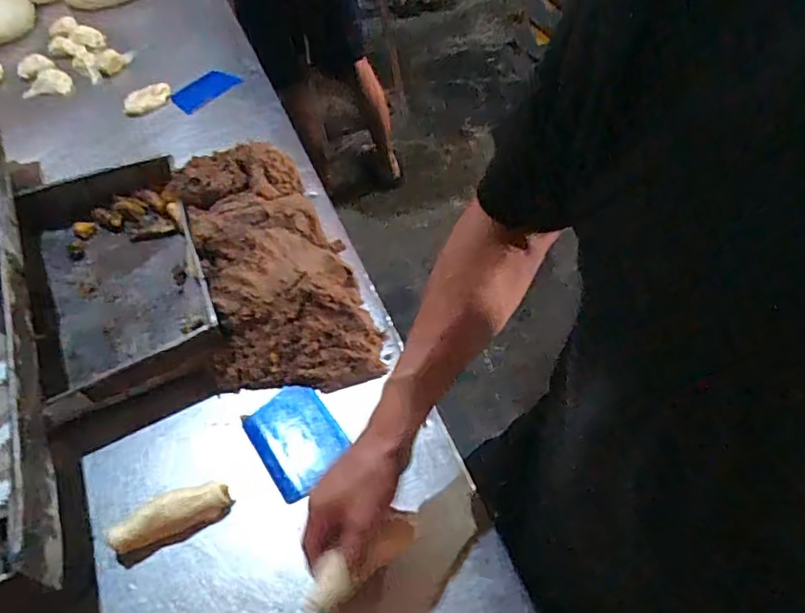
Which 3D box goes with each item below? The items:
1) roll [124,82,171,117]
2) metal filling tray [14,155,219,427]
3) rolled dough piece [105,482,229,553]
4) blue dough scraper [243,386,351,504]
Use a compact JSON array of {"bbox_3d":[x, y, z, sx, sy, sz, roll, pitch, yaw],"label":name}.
[{"bbox_3d":[-0.463,-0.375,1.003,0.089,0.031,0.040,-33,58,-21],"label":"roll"},{"bbox_3d":[-0.372,-0.041,0.705,0.224,0.056,0.370,-21,54,-13],"label":"metal filling tray"},{"bbox_3d":[-0.222,0.198,0.528,0.109,0.029,0.037,-20,54,-12],"label":"rolled dough piece"},{"bbox_3d":[-0.109,0.135,0.578,0.083,0.007,0.113,-30,54,-19],"label":"blue dough scraper"}]

